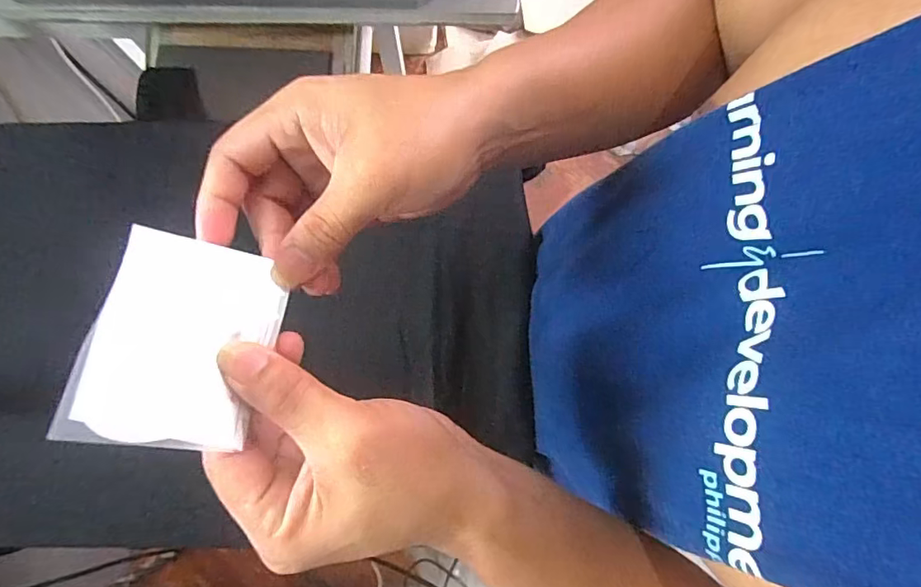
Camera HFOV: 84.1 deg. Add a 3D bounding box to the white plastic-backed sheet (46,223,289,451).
[{"bbox_3d":[-0.103,0.017,0.195,0.060,0.004,0.081,24,58,-35],"label":"white plastic-backed sheet"}]

